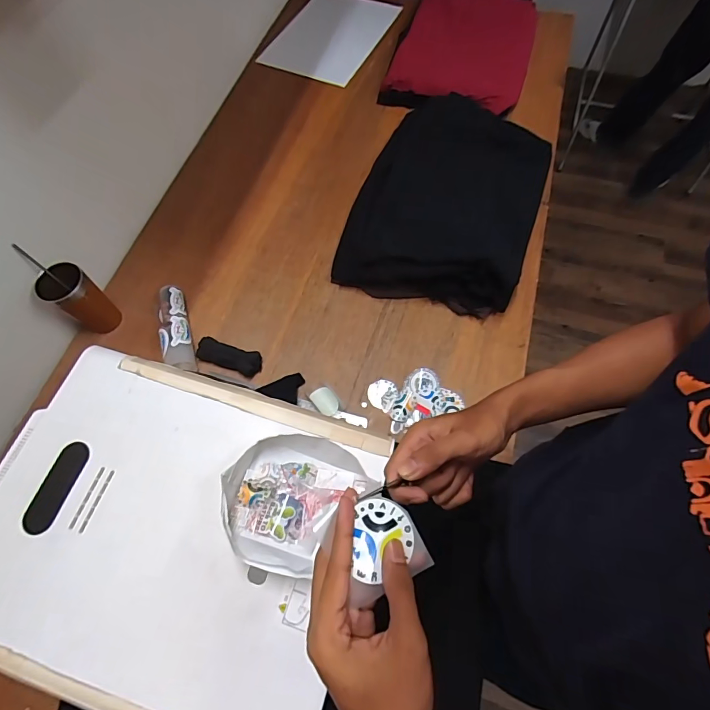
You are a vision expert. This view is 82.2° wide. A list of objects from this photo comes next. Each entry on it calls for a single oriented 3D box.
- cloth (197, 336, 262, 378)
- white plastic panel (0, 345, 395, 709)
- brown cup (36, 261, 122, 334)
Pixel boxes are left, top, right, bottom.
[{"bbox_3d":[-0.245,0.002,0.795,0.128,0.026,0.047,17,66,10],"label":"cloth"},{"bbox_3d":[-0.244,0.219,0.528,0.489,0.028,0.398,14,66,8],"label":"white plastic panel"},{"bbox_3d":[-0.522,-0.098,0.787,0.068,0.151,0.080,36,71,17],"label":"brown cup"}]

